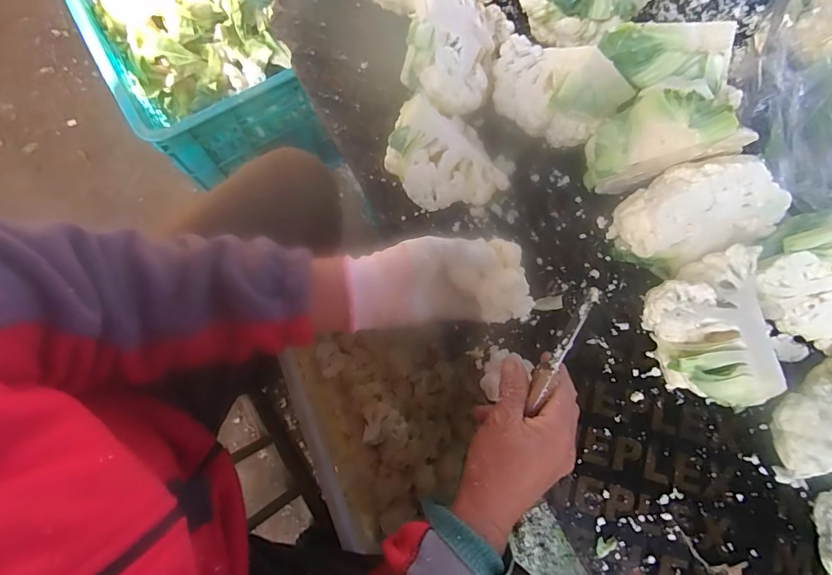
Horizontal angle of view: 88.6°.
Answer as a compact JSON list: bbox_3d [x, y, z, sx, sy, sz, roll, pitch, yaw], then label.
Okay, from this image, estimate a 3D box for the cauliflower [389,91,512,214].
[{"bbox_3d":[0.031,-0.133,0.438,0.121,0.097,0.086,-8,77,-3],"label":"cauliflower"}]

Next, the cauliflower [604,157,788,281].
[{"bbox_3d":[0.272,-0.067,0.415,0.143,0.103,0.091,-22,78,-6],"label":"cauliflower"}]

